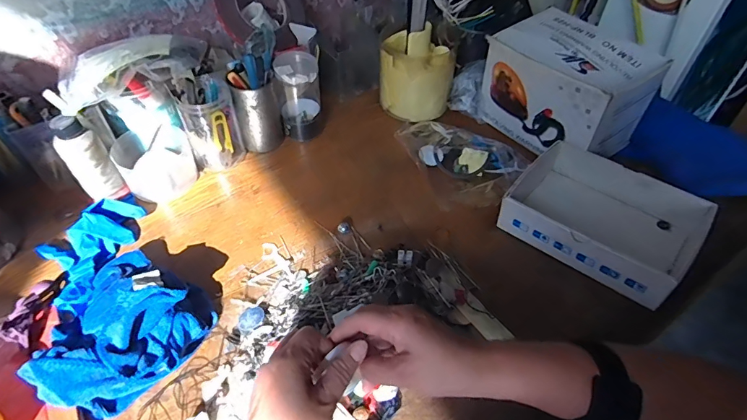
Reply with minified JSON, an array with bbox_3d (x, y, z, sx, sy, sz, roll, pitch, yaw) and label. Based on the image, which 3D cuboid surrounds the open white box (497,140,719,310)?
[{"bbox_3d":[0.286,0.007,0.538,0.203,0.056,0.153,35,56,27],"label":"open white box"}]

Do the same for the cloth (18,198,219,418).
[{"bbox_3d":[-0.298,0.082,0.463,0.159,0.069,0.265,-33,56,-28],"label":"cloth"}]

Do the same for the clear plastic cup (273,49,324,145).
[{"bbox_3d":[-0.112,-0.172,0.655,0.061,0.123,0.064,-8,48,-8],"label":"clear plastic cup"}]

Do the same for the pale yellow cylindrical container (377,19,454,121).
[{"bbox_3d":[0.069,-0.229,0.712,0.125,0.119,0.098,9,48,8],"label":"pale yellow cylindrical container"}]

